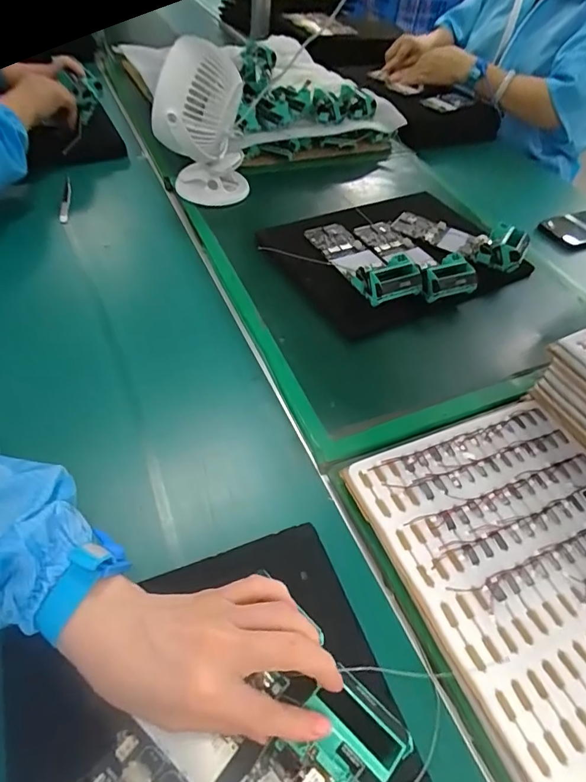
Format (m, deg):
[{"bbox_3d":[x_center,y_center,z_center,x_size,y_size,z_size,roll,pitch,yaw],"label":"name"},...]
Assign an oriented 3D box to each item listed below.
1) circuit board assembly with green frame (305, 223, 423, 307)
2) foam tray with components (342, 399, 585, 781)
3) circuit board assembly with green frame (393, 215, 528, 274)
[{"bbox_3d":[0.091,-0.183,0.635,0.072,0.033,0.178,-23,56,-24],"label":"circuit board assembly with green frame"},{"bbox_3d":[0.220,0.155,0.382,0.237,0.020,0.316,-17,54,-20],"label":"foam tray with components"},{"bbox_3d":[0.247,-0.233,0.701,0.194,0.040,0.066,22,51,12],"label":"circuit board assembly with green frame"}]

